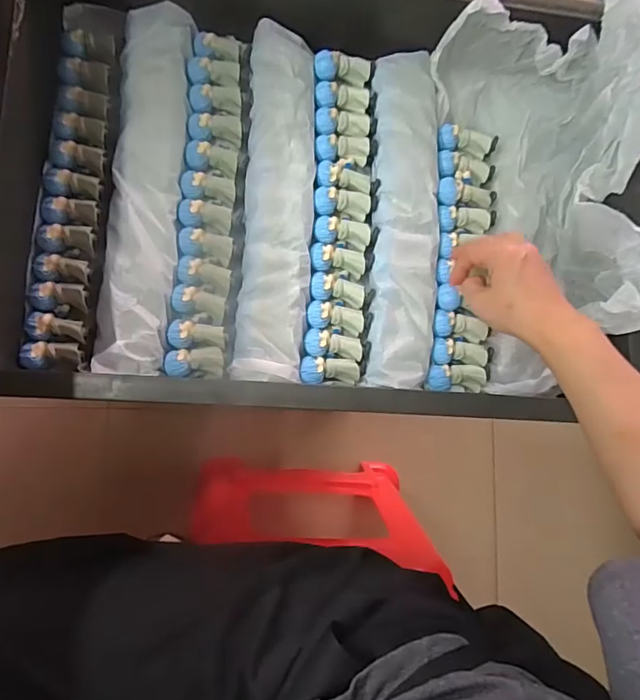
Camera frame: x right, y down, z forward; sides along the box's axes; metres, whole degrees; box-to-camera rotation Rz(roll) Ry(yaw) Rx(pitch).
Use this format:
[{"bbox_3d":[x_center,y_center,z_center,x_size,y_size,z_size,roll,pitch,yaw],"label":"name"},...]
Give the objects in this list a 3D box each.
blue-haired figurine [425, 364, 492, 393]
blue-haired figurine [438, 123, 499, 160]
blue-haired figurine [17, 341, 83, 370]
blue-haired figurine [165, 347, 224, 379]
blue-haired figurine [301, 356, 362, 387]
[{"bbox_3d":[0.140,0.028,0.484,0.068,0.016,0.027,1,84,-6],"label":"blue-haired figurine"},{"bbox_3d":[0.156,-0.222,0.514,0.062,0.018,0.025,8,83,-6],"label":"blue-haired figurine"},{"bbox_3d":[-0.241,0.005,0.434,0.054,0.014,0.024,1,84,-6],"label":"blue-haired figurine"},{"bbox_3d":[-0.118,0.012,0.458,0.053,0.021,0.028,3,83,-6],"label":"blue-haired figurine"},{"bbox_3d":[0.009,0.021,0.469,0.056,0.016,0.025,4,83,-6],"label":"blue-haired figurine"}]

